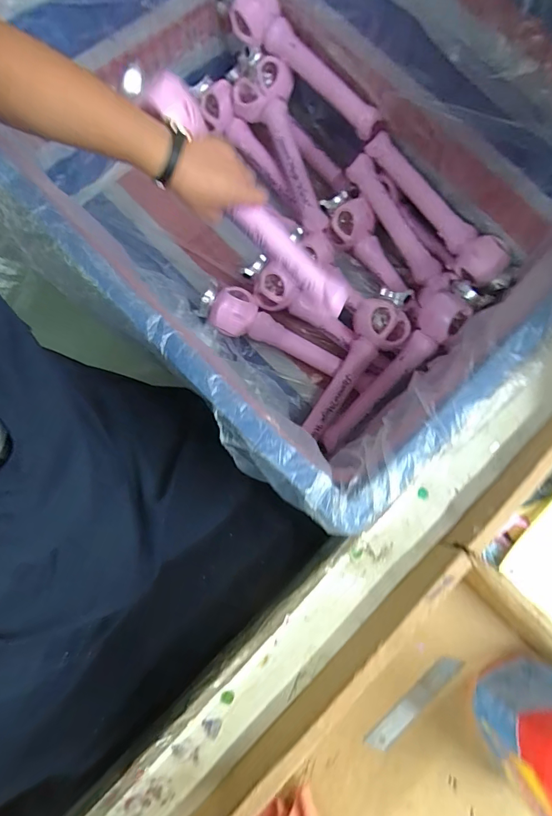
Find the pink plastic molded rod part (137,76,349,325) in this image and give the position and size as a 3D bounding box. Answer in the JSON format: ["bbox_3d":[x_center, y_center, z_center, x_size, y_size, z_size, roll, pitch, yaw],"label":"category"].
[{"bbox_3d":[-0.027,-0.240,0.509,0.047,0.044,0.329,-47,109,-9],"label":"pink plastic molded rod part"}]

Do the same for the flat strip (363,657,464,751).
[{"bbox_3d":[0.114,0.242,0.344,0.097,0.004,0.017,-39,82,-10],"label":"flat strip"}]

